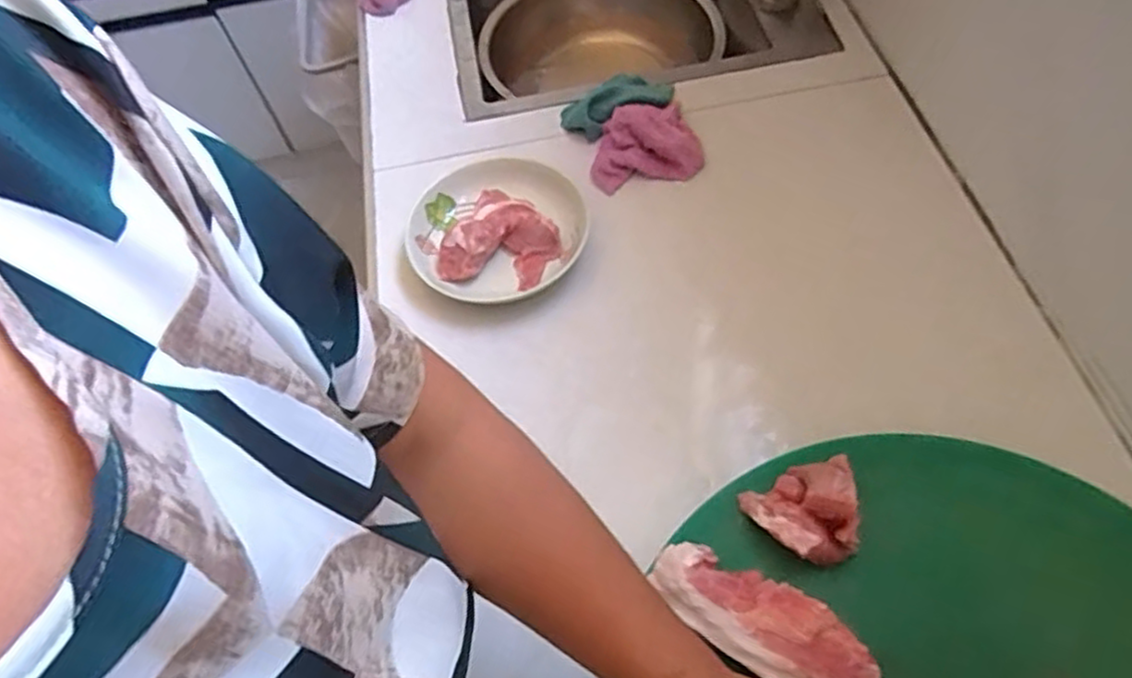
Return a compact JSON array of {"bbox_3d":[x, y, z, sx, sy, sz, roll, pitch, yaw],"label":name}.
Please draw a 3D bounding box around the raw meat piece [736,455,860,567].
[{"bbox_3d":[0.165,0.122,0.520,0.071,0.077,0.072,2,59,6],"label":"raw meat piece"}]

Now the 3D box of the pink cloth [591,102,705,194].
[{"bbox_3d":[0.082,-0.210,0.786,0.117,0.037,0.094,-10,58,-2],"label":"pink cloth"}]

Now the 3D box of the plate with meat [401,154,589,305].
[{"bbox_3d":[-0.074,-0.118,0.734,0.174,0.048,0.173,-2,58,4],"label":"plate with meat"}]

